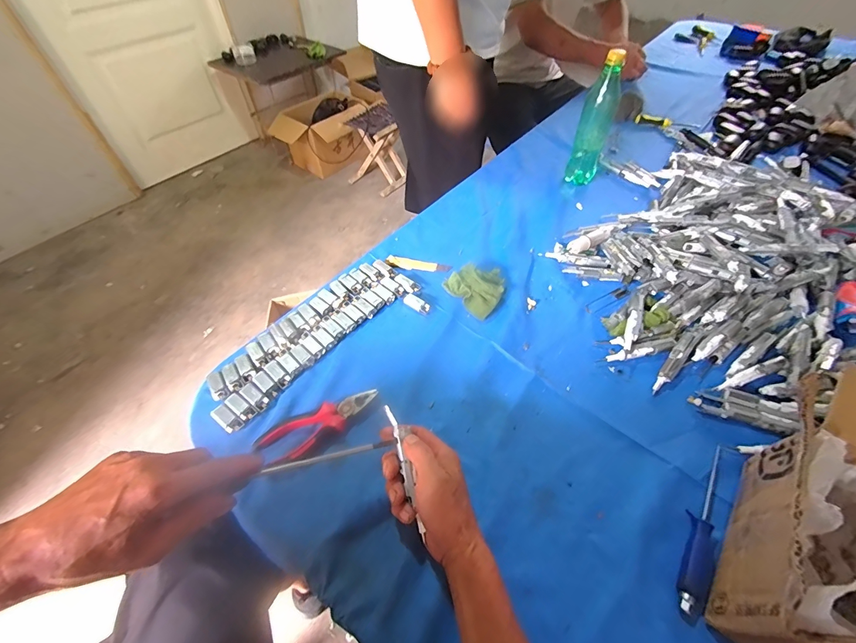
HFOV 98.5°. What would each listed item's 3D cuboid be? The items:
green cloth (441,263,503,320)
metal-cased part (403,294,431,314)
[{"bbox_3d":[0.082,-0.062,0.600,0.078,0.035,0.101,-31,56,-20],"label":"green cloth"},{"bbox_3d":[-0.019,-0.028,0.594,0.044,0.014,0.017,27,58,23],"label":"metal-cased part"}]

